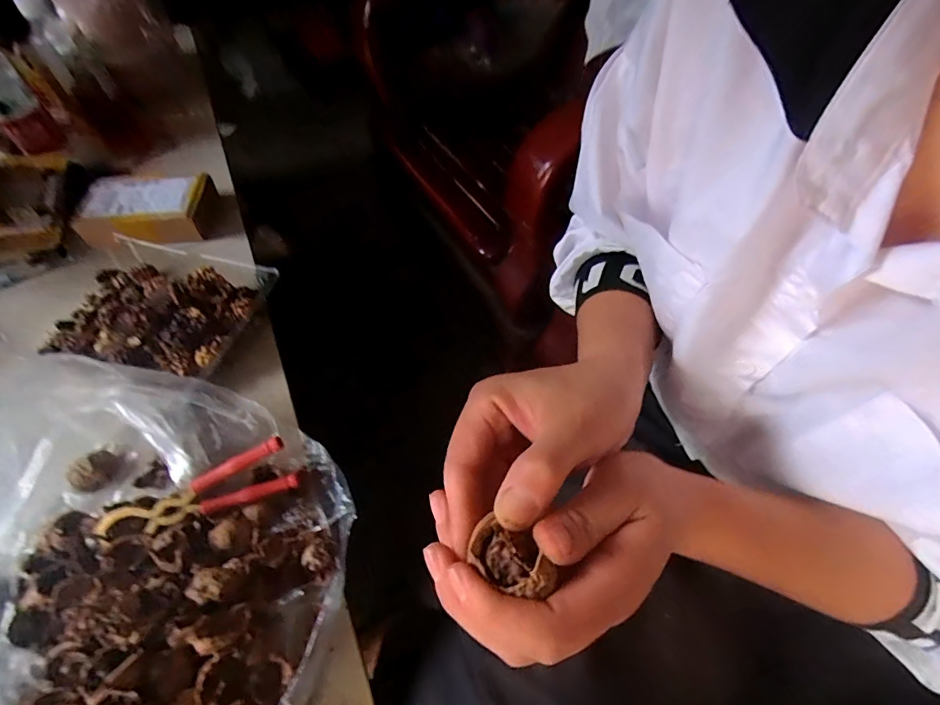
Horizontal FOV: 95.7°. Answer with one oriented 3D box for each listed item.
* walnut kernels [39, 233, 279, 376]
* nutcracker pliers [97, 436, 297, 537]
[{"bbox_3d":[-0.346,-0.048,0.475,0.217,0.041,0.173,13,56,6],"label":"walnut kernels"},{"bbox_3d":[-0.231,0.126,0.366,0.155,0.016,0.046,-24,98,-8],"label":"nutcracker pliers"}]

